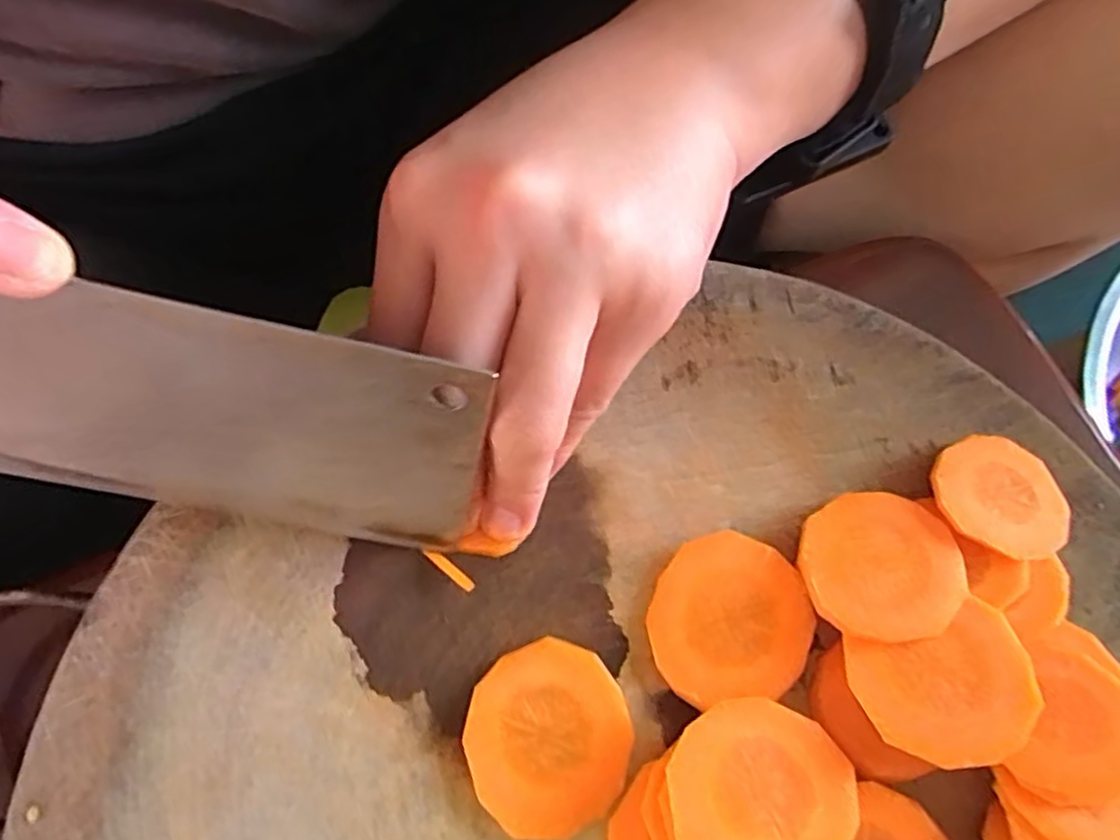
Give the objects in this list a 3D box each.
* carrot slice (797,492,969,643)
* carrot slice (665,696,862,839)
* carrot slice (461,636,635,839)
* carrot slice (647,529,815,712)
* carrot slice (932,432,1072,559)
[{"bbox_3d":[0.092,0.041,0.204,0.043,0.005,0.043,-1,53,2],"label":"carrot slice"},{"bbox_3d":[0.052,0.096,0.182,0.046,0.004,0.045,2,64,-4],"label":"carrot slice"},{"bbox_3d":[-0.003,0.088,0.198,0.044,0.005,0.047,-20,72,-7],"label":"carrot slice"},{"bbox_3d":[0.049,0.057,0.208,0.044,0.009,0.045,0,71,-1],"label":"carrot slice"},{"bbox_3d":[0.132,0.022,0.213,0.037,0.004,0.037,3,59,-5],"label":"carrot slice"}]

